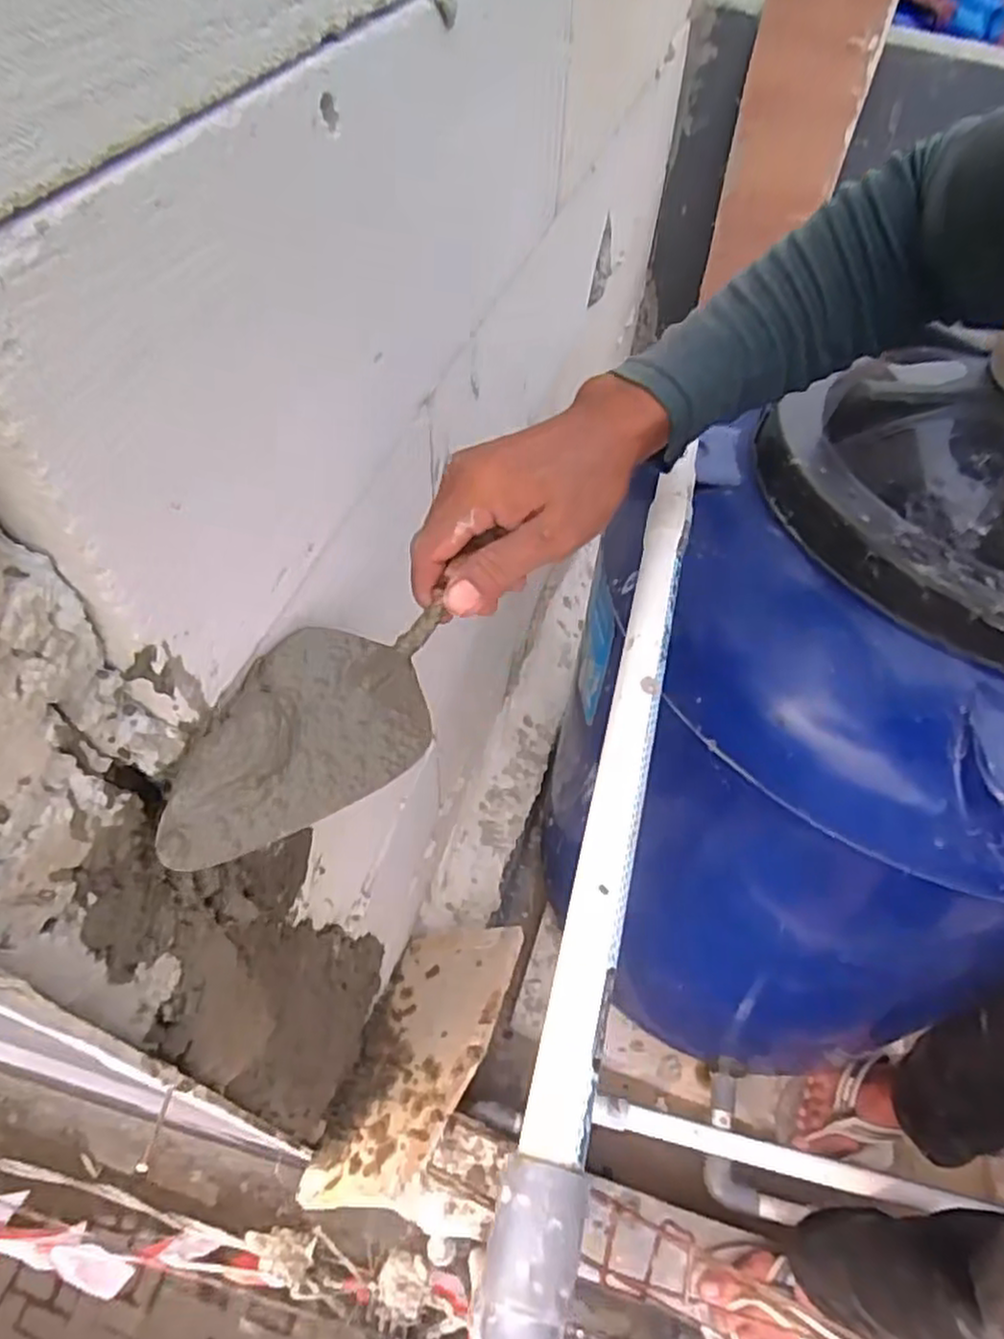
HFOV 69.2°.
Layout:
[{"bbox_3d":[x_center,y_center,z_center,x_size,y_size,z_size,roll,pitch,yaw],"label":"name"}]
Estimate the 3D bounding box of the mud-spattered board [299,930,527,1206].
[{"bbox_3d":[-0.102,0.432,0.840,0.176,0.018,0.335,-10,25,33],"label":"mud-spattered board"}]

